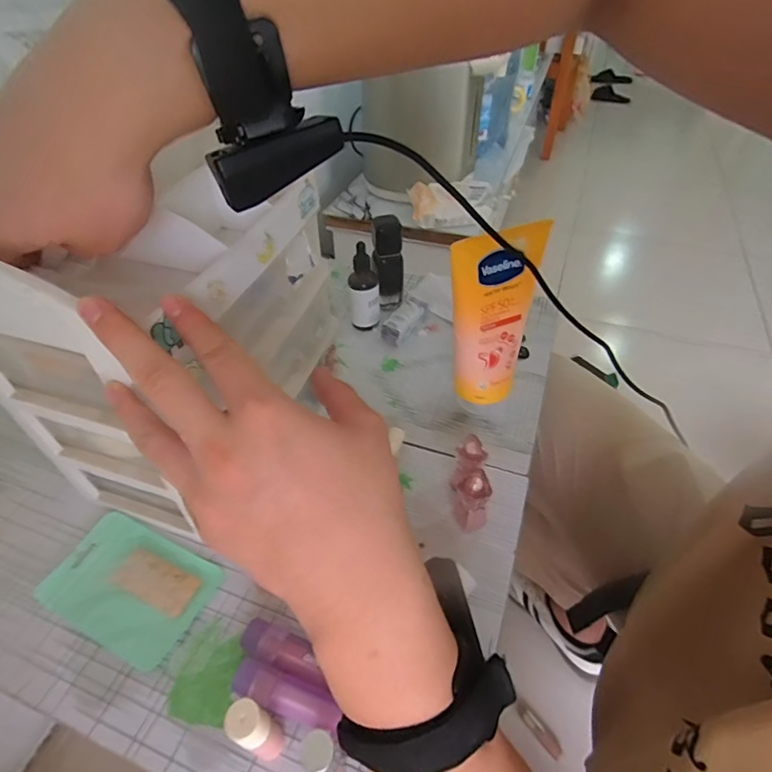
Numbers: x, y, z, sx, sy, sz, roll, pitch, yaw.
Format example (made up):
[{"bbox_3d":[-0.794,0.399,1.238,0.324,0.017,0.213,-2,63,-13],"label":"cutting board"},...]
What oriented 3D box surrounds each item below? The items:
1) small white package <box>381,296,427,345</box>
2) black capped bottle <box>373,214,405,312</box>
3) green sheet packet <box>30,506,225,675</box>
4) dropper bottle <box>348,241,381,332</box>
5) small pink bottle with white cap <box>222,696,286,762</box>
[{"bbox_3d":[0.024,-0.083,0.600,0.029,0.024,0.077,23,50,23],"label":"small white package"},{"bbox_3d":[0.004,-0.149,0.608,0.036,0.120,0.046,-1,45,1],"label":"black capped bottle"},{"bbox_3d":[-0.207,0.159,0.386,0.127,0.011,0.083,18,48,19],"label":"green sheet packet"},{"bbox_3d":[-0.026,-0.119,0.582,0.035,0.106,0.027,-1,45,1],"label":"dropper bottle"},{"bbox_3d":[-0.077,0.207,0.286,0.020,0.073,0.020,-1,45,1],"label":"small pink bottle with white cap"}]

